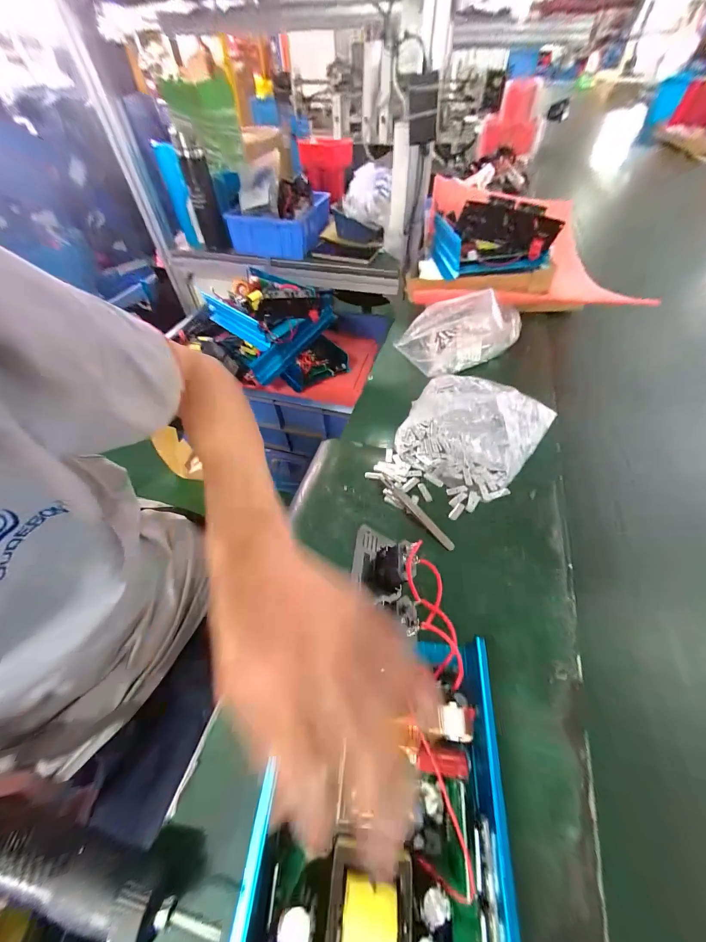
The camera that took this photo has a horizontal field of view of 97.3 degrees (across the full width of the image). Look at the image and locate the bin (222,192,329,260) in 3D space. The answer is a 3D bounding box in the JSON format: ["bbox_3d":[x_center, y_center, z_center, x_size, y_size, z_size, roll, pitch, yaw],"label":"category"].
[{"bbox_3d":[-0.193,-0.696,0.873,0.192,0.092,0.296,10,53,9],"label":"bin"}]

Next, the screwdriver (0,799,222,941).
[{"bbox_3d":[-0.181,0.251,0.195,0.202,0.026,0.035,4,52,11],"label":"screwdriver"}]

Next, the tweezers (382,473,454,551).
[{"bbox_3d":[0.071,0.043,0.359,0.010,0.006,0.119,-30,58,-20],"label":"tweezers"}]

